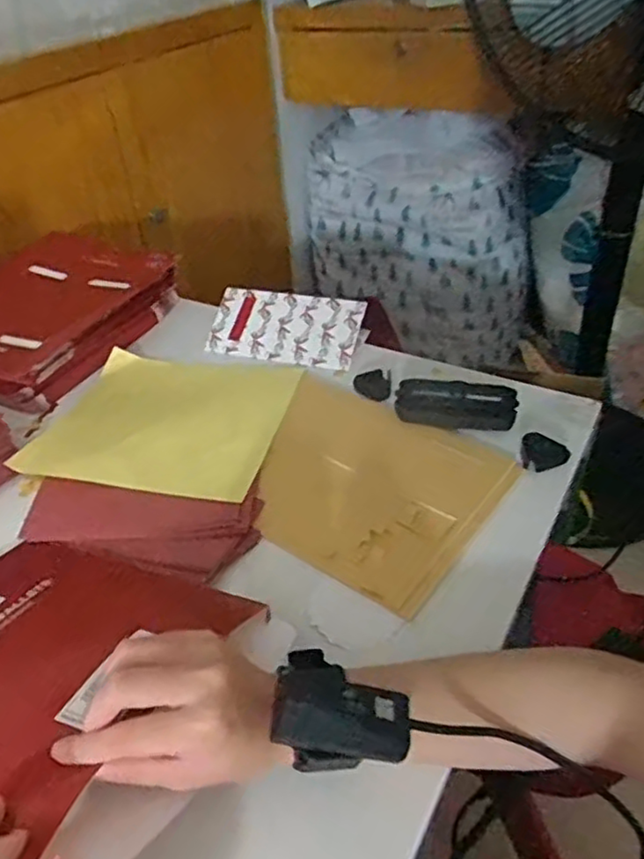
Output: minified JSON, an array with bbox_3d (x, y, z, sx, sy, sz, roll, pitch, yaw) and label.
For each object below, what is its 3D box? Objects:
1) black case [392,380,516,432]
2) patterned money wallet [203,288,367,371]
[{"bbox_3d":[0.128,-0.024,0.636,0.109,0.026,0.048,4,39,12],"label":"black case"},{"bbox_3d":[-0.043,-0.117,0.757,0.173,0.008,0.086,11,73,17],"label":"patterned money wallet"}]

